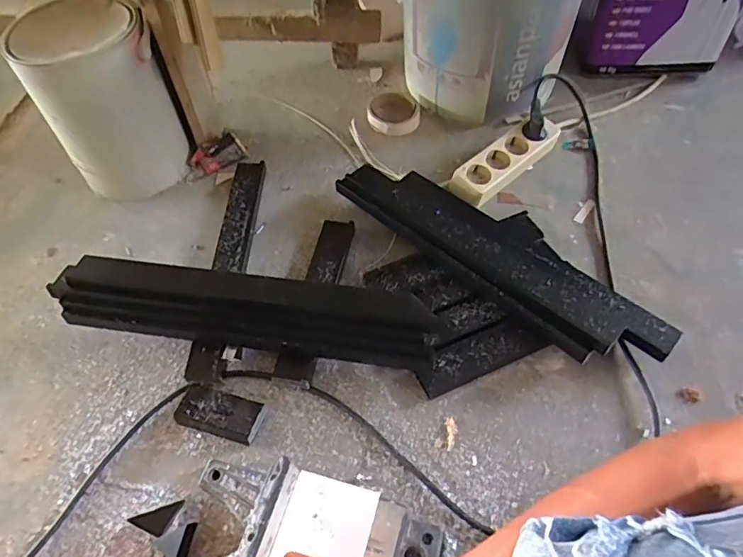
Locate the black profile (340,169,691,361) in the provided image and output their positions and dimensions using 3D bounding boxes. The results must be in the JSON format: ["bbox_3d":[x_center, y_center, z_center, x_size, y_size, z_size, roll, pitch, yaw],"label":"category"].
[{"bbox_3d":[0.163,-0.037,0.708,0.127,0.045,0.467,-39,62,-24],"label":"black profile"}]

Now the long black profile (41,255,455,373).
[{"bbox_3d":[-0.152,0.037,0.638,0.460,0.059,0.074,7,54,7],"label":"long black profile"}]

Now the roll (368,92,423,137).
[{"bbox_3d":[0.039,-0.281,0.915,0.092,0.028,0.089,0,54,0],"label":"roll"}]

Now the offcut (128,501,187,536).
[{"bbox_3d":[-0.219,0.251,0.544,0.051,0.013,0.026,-12,60,-19],"label":"offcut"}]

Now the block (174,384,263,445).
[{"bbox_3d":[-0.177,0.154,0.616,0.093,0.021,0.052,12,55,9],"label":"block"}]

